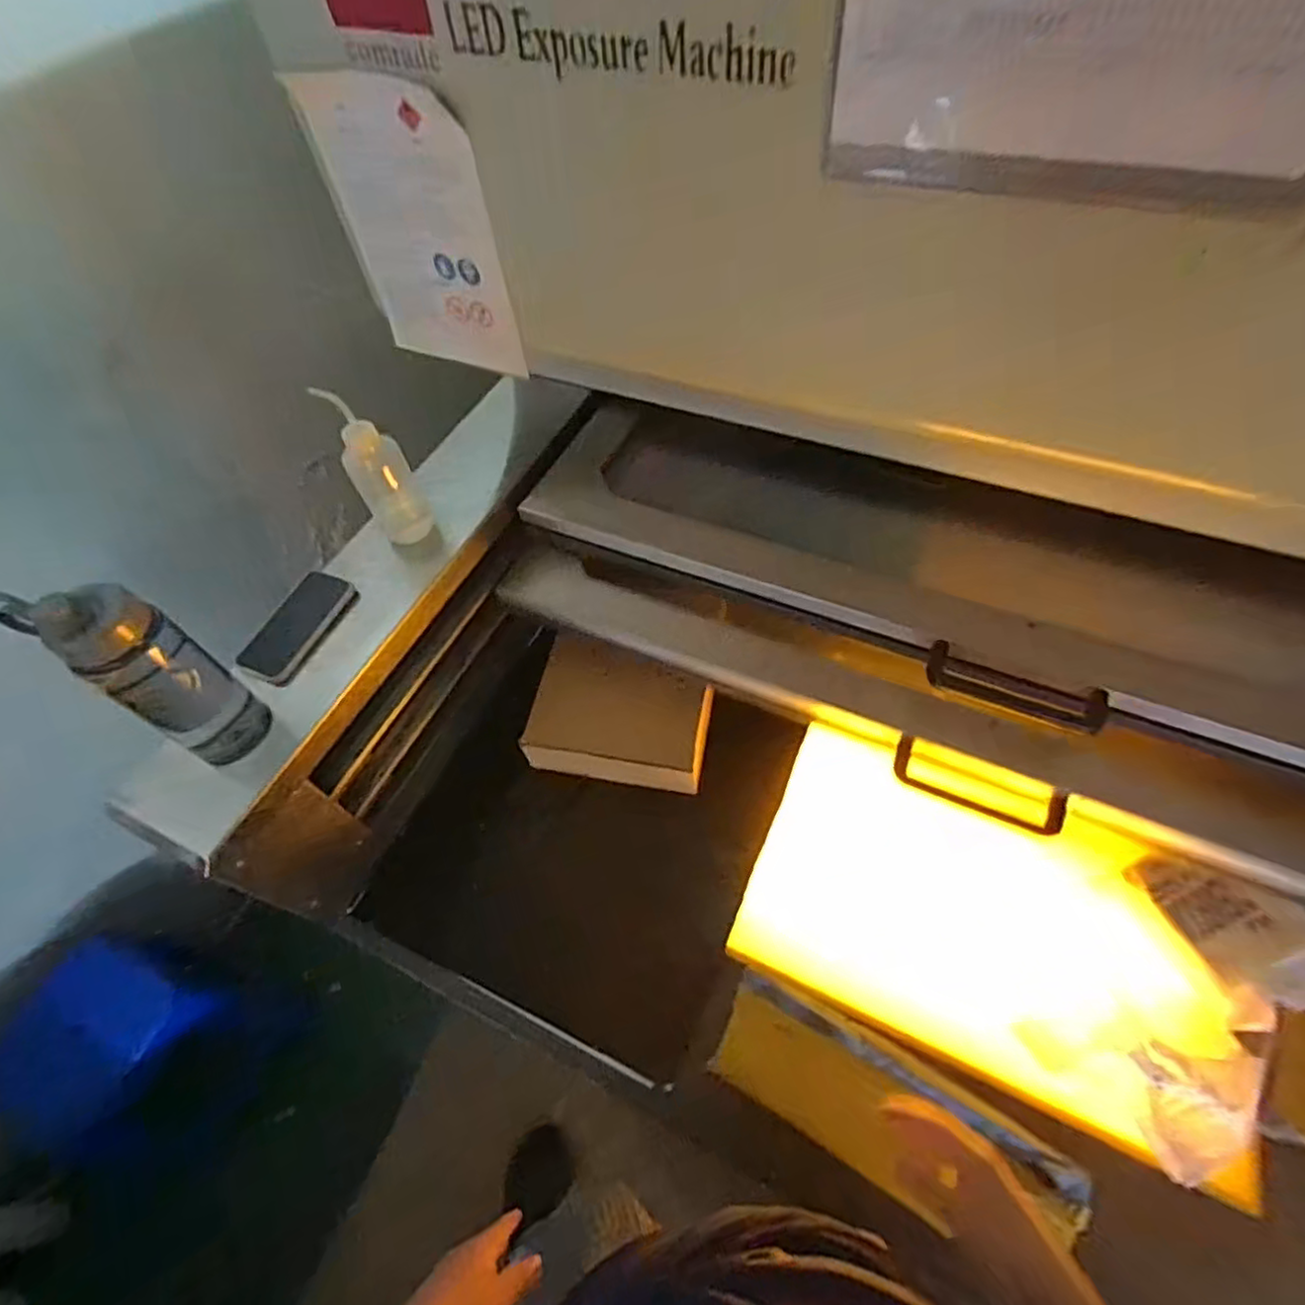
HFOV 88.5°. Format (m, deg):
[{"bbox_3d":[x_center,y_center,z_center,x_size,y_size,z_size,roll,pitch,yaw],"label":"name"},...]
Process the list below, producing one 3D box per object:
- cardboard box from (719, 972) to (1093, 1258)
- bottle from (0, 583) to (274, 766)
[{"bbox_3d":[0.266,0.523,0.755,0.397,0.032,0.131,26,62,21],"label":"cardboard box"},{"bbox_3d":[-0.495,0.032,0.691,0.065,0.271,0.089,28,63,22],"label":"bottle"}]

